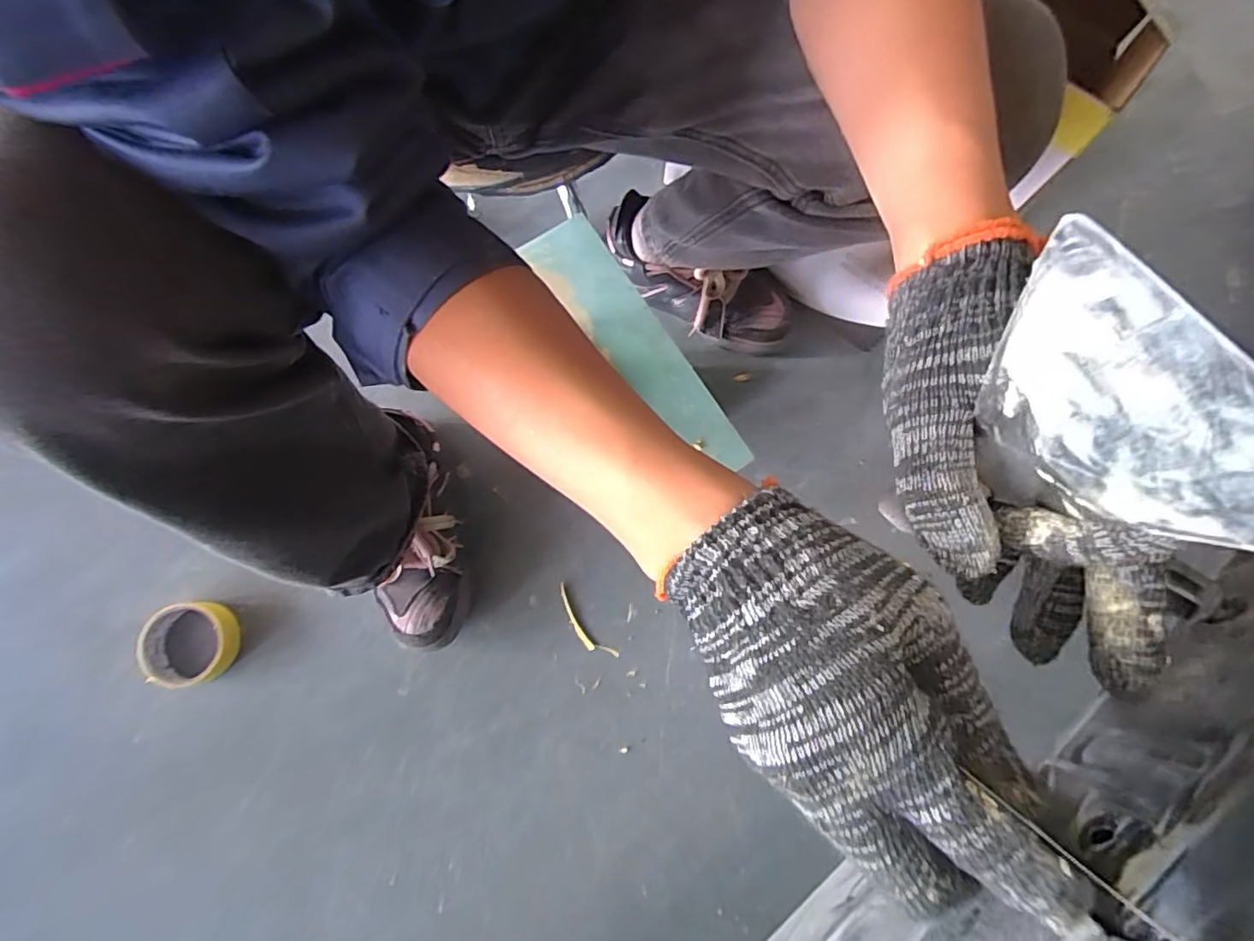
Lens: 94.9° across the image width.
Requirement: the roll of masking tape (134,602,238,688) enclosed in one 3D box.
[{"bbox_3d":[-0.485,0.192,0.639,0.089,0.035,0.087,0,79,-1],"label":"roll of masking tape"}]

